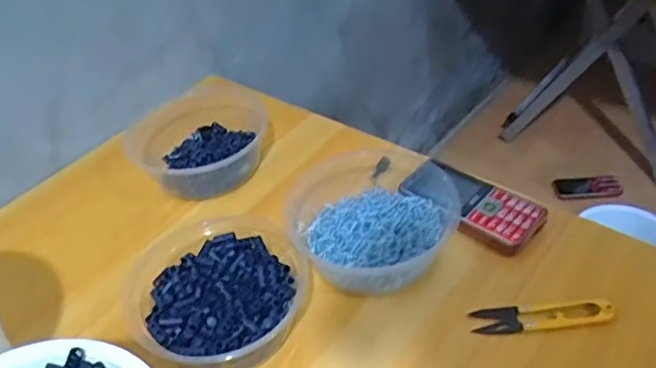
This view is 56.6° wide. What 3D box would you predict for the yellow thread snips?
[{"bbox_3d":[0.165,0.102,0.471,0.106,0.007,0.023,-4,42,3],"label":"yellow thread snips"}]

